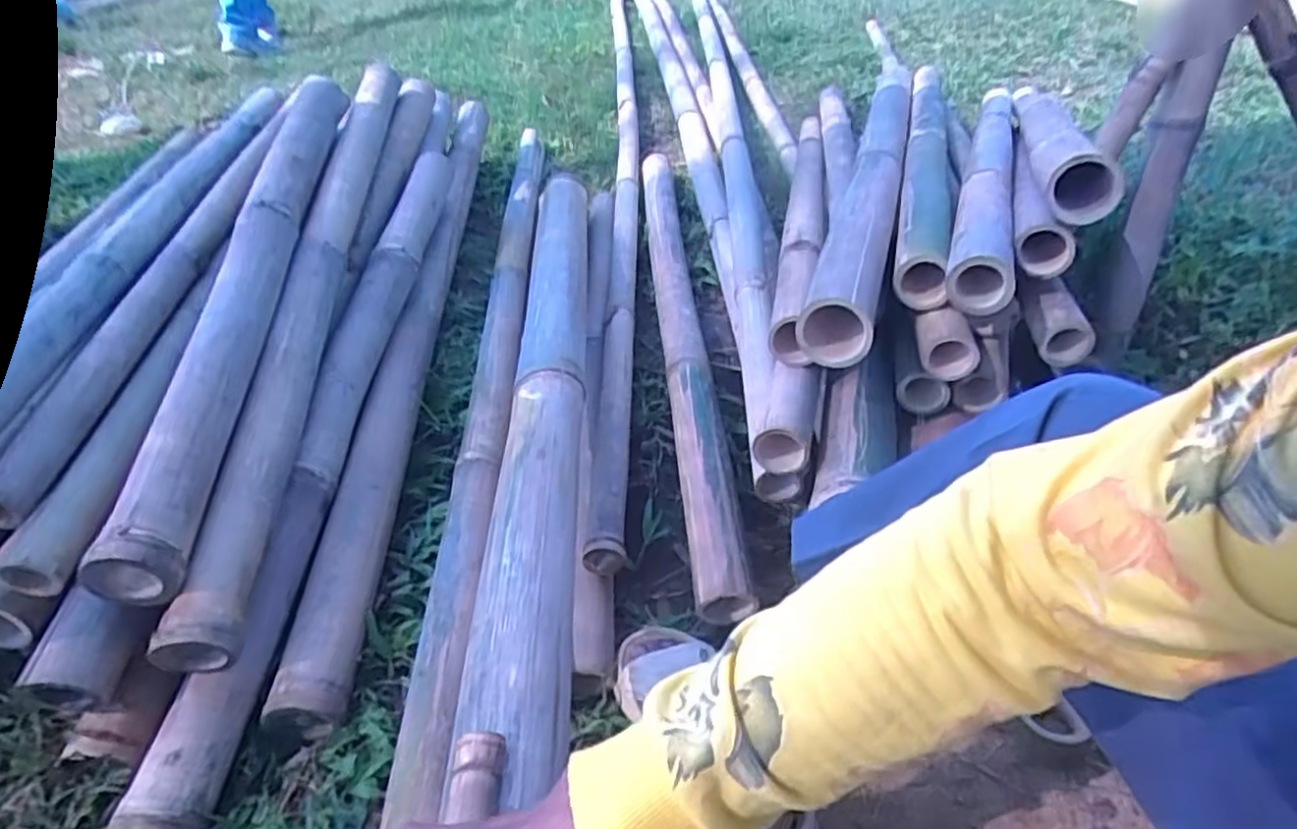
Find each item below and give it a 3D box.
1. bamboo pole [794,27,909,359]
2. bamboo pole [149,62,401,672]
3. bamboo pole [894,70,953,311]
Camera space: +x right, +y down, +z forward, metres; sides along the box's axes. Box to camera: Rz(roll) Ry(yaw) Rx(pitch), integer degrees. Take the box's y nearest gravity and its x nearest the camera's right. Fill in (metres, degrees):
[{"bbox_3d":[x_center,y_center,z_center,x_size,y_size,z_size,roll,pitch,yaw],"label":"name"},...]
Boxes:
[{"bbox_3d":[0.323,-0.350,1.015,0.068,0.073,0.947,8,39,18],"label":"bamboo pole"},{"bbox_3d":[-0.459,-0.213,1.021,0.074,0.071,1.131,-6,51,0],"label":"bamboo pole"},{"bbox_3d":[0.419,-0.395,1.077,0.062,0.054,0.874,7,39,17],"label":"bamboo pole"}]

